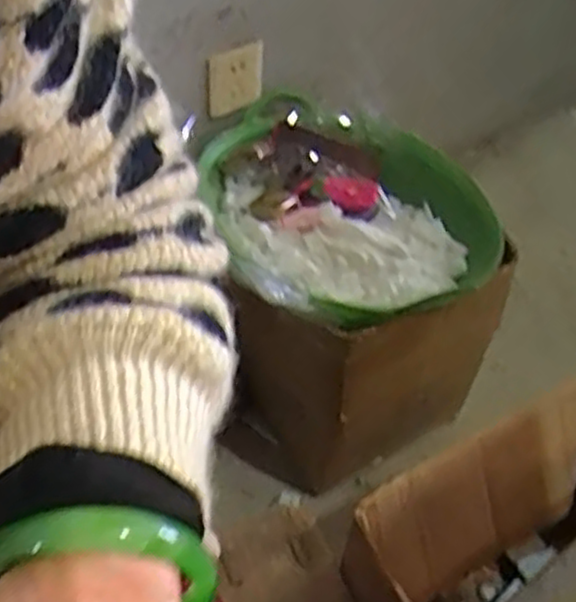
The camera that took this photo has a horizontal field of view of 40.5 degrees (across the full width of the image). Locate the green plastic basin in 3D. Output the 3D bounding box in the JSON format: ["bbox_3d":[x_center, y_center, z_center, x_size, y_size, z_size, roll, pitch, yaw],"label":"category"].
[{"bbox_3d":[0.082,-0.125,1.016,0.326,0.100,0.407,-15,51,-20],"label":"green plastic basin"}]

